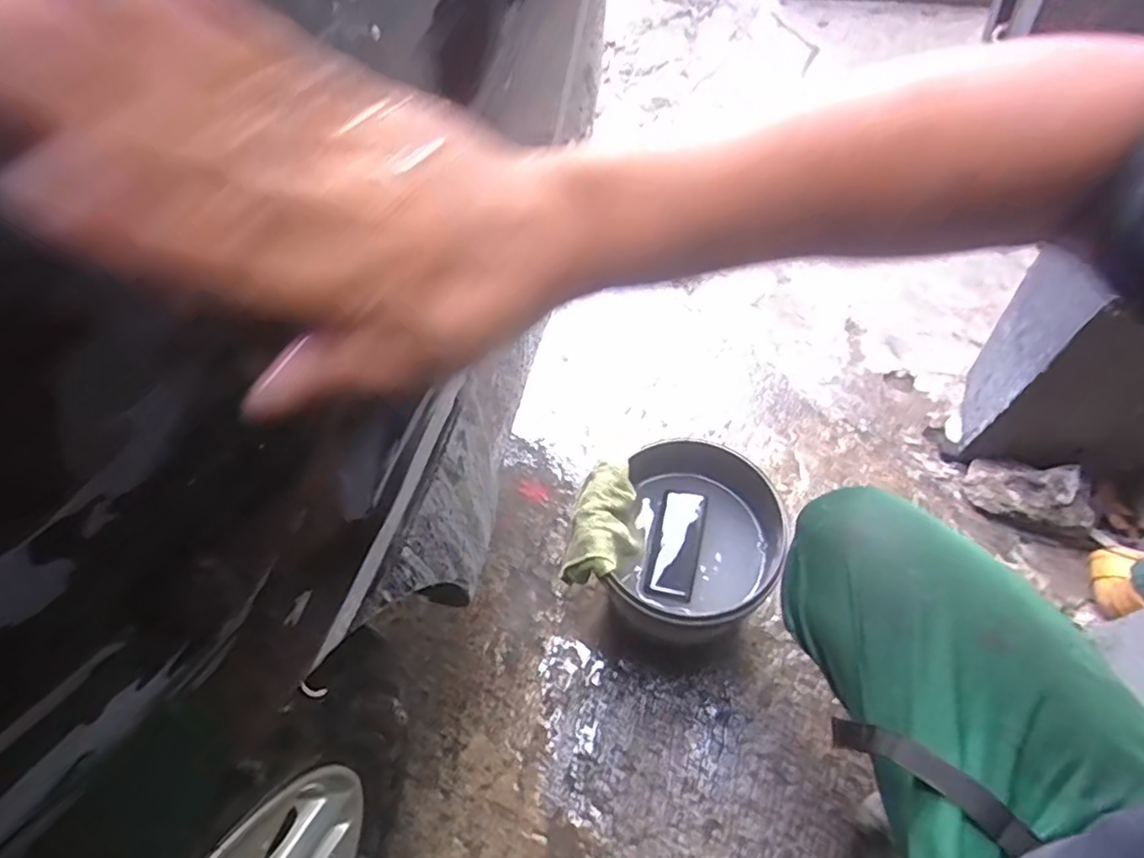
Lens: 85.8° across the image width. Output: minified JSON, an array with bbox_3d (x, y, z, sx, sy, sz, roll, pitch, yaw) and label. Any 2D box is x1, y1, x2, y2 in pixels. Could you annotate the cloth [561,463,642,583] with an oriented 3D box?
[{"bbox_3d":[0.044,0.114,0.752,0.079,0.074,0.146,14,62,11],"label":"cloth"}]

